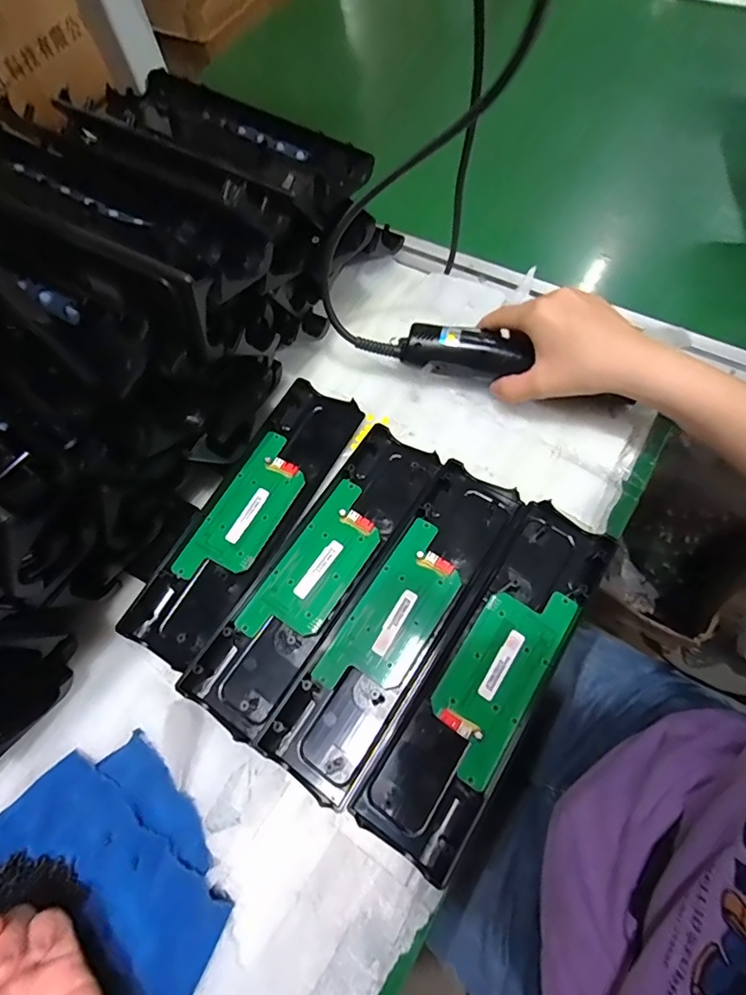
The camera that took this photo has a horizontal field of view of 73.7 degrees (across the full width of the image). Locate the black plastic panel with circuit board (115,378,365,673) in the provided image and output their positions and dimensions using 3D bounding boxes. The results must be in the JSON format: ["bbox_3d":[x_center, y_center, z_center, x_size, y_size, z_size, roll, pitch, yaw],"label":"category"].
[{"bbox_3d":[-0.099,0.008,0.400,0.064,0.013,0.247,27,70,15],"label":"black plastic panel with circuit board"}]

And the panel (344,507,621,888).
[{"bbox_3d":[0.081,0.112,0.333,0.068,0.019,0.243,31,71,16],"label":"panel"}]

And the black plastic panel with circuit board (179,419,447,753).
[{"bbox_3d":[-0.039,0.050,0.373,0.071,0.015,0.246,31,71,16],"label":"black plastic panel with circuit board"}]

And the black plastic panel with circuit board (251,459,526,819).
[{"bbox_3d":[0.021,0.082,0.354,0.067,0.013,0.244,30,70,16],"label":"black plastic panel with circuit board"}]

